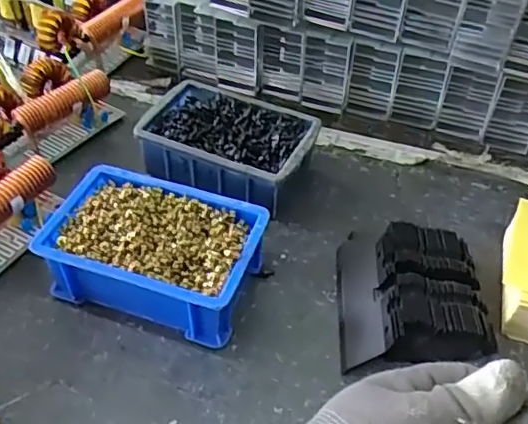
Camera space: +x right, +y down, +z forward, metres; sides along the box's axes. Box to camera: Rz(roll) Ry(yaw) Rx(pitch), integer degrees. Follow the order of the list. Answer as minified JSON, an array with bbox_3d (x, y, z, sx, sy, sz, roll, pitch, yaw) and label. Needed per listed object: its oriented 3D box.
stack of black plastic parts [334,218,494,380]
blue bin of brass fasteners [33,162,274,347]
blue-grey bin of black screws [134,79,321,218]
[{"bbox_3d":[0.109,0.064,0.433,0.105,0.035,0.119,6,44,2],"label":"stack of black plastic parts"},{"bbox_3d":[-0.080,0.029,0.437,0.149,0.055,0.106,18,46,14],"label":"blue bin of brass fasteners"},{"bbox_3d":[-0.033,-0.057,0.529,0.151,0.053,0.104,24,47,19],"label":"blue-grey bin of black screws"}]

